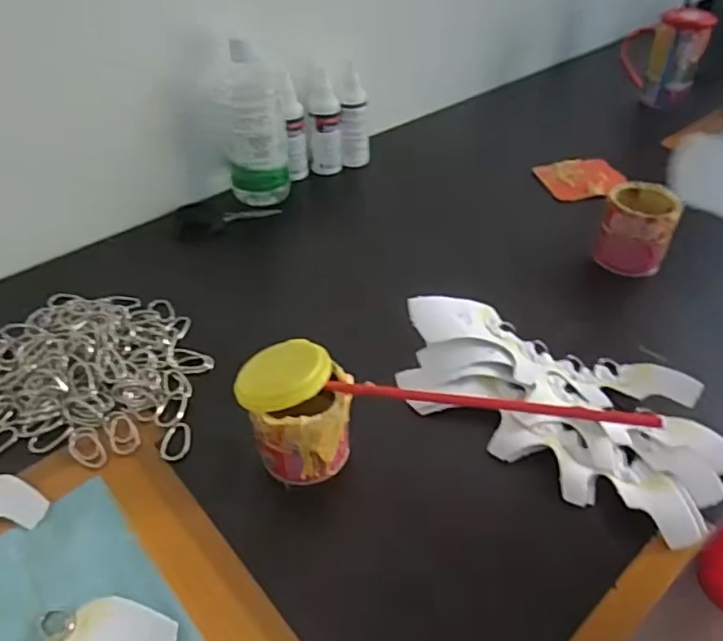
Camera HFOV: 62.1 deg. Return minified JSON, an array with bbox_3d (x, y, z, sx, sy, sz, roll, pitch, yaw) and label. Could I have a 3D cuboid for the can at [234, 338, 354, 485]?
[{"bbox_3d":[-0.046,0.069,0.427,0.067,0.093,0.070,0,43,0],"label":"can"}]

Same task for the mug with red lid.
[{"bbox_3d":[0.438,-0.391,0.885,0.115,0.118,0.068,17,45,19],"label":"mug with red lid"}]

